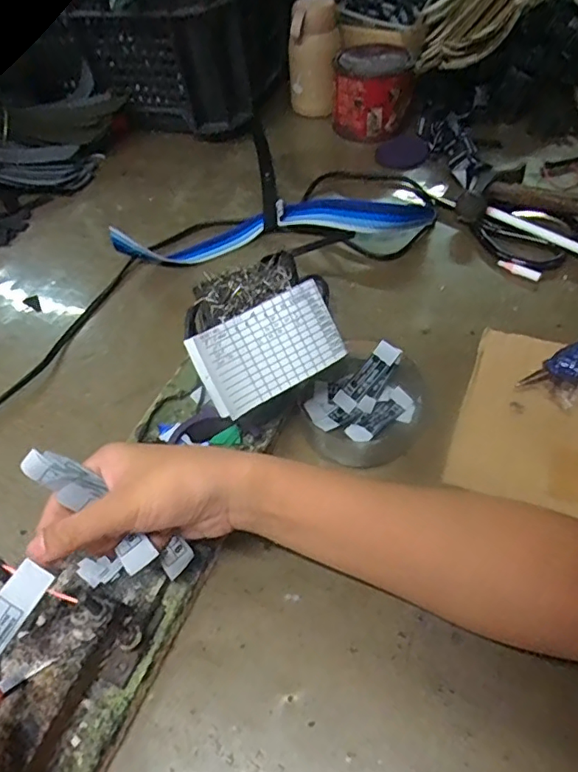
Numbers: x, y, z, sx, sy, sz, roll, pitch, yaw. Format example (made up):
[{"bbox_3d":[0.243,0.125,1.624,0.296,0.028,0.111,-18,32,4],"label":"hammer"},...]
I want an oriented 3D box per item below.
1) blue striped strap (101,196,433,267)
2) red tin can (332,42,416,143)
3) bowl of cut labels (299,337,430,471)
[{"bbox_3d":[-0.014,-0.176,0.597,0.343,0.043,0.080,-7,50,0],"label":"blue striped strap"},{"bbox_3d":[0.112,-0.385,0.723,0.102,0.079,0.090,4,51,9],"label":"red tin can"},{"bbox_3d":[0.059,0.011,0.435,0.093,0.039,0.097,-3,51,4],"label":"bowl of cut labels"}]

